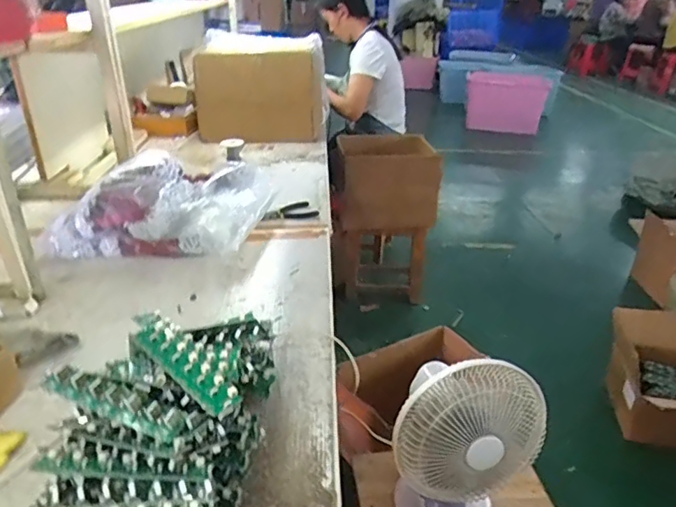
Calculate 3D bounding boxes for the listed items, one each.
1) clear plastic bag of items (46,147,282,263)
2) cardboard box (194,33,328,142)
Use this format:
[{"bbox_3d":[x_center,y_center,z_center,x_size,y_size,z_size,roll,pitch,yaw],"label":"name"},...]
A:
[{"bbox_3d":[-0.328,-0.095,1.053,0.375,0.114,0.256,1,27,-1],"label":"clear plastic bag of items"},{"bbox_3d":[-0.235,-0.508,1.707,0.371,0.267,0.288,5,27,7],"label":"cardboard box"}]

